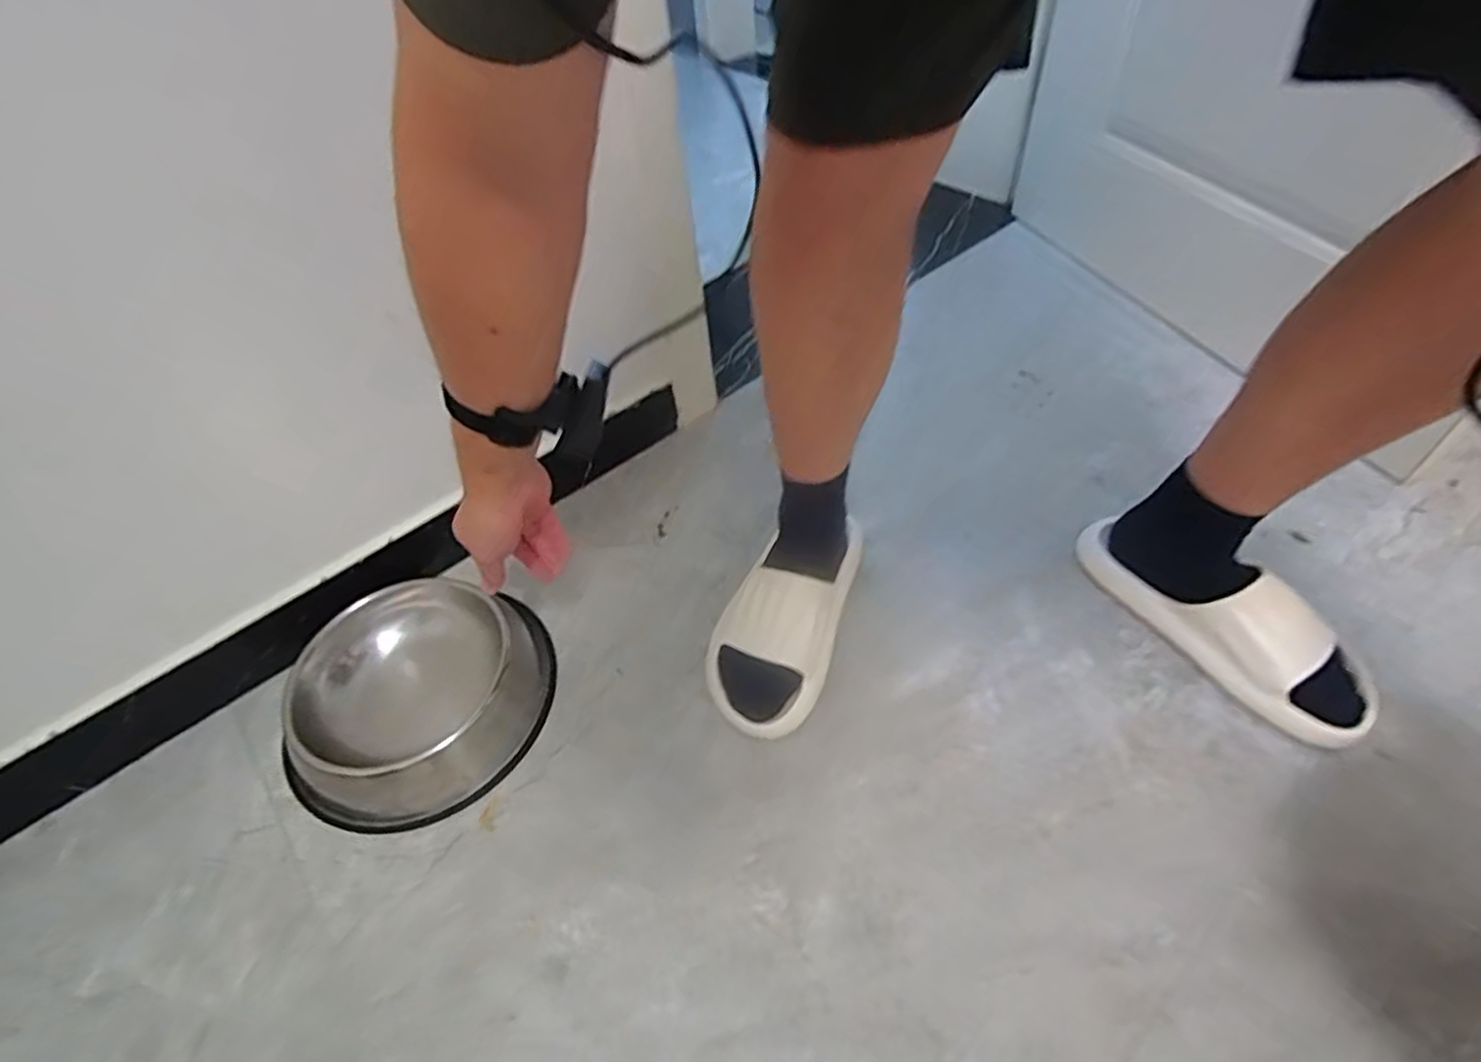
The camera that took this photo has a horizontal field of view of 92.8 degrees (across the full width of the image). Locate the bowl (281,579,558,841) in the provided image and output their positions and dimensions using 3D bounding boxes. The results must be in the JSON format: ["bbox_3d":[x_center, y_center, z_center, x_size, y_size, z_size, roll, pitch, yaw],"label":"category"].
[{"bbox_3d":[-0.332,0.171,0.726,0.246,0.068,0.239,-3,49,3],"label":"bowl"}]

